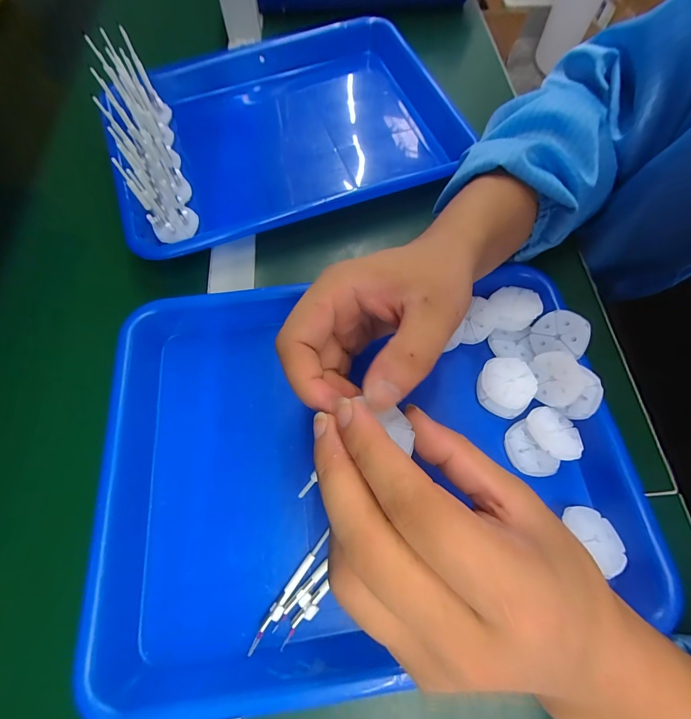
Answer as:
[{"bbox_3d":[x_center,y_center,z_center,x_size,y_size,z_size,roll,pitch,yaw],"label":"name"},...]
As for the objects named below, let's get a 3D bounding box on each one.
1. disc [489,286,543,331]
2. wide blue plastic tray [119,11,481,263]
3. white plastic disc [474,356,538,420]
[{"bbox_3d":[0.131,-0.042,0.261,0.036,0.009,0.040,13,68,4],"label":"disc"},{"bbox_3d":[-0.056,-0.239,0.349,0.340,0.057,0.235,-17,66,-7],"label":"wide blue plastic tray"},{"bbox_3d":[0.116,0.018,0.243,0.037,0.008,0.041,27,70,9],"label":"white plastic disc"}]

